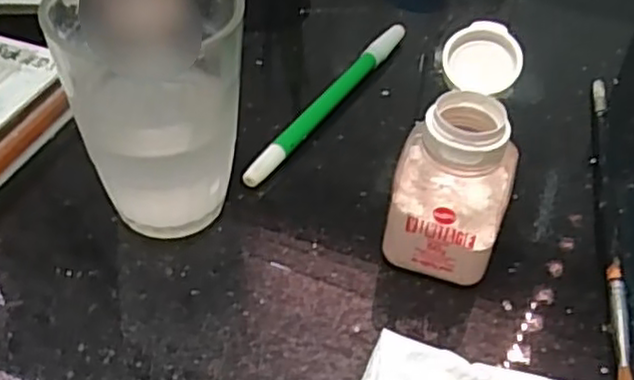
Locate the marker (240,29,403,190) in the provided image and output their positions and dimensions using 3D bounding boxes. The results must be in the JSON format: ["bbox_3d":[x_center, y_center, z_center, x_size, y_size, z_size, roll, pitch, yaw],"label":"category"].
[{"bbox_3d":[0.007,-0.045,0.345,0.010,0.011,0.142,25,49,21],"label":"marker"}]

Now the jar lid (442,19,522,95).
[{"bbox_3d":[0.061,-0.048,0.263,0.029,0.009,0.030,-18,69,-1],"label":"jar lid"}]

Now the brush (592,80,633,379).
[{"bbox_3d":[0.125,0.007,0.301,0.008,0.007,0.185,11,45,9],"label":"brush"}]

